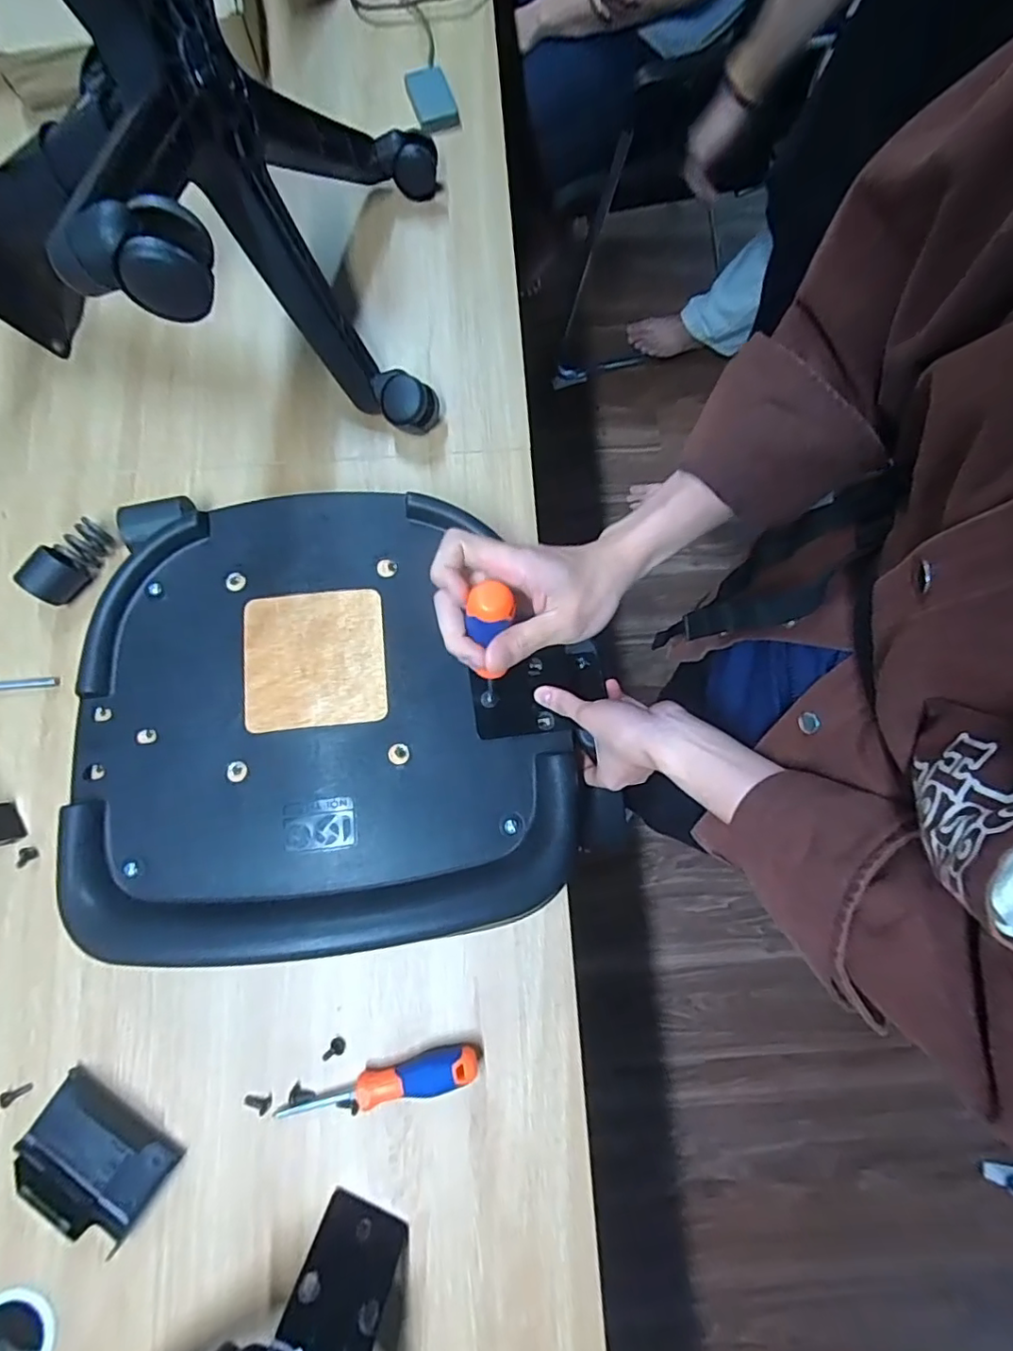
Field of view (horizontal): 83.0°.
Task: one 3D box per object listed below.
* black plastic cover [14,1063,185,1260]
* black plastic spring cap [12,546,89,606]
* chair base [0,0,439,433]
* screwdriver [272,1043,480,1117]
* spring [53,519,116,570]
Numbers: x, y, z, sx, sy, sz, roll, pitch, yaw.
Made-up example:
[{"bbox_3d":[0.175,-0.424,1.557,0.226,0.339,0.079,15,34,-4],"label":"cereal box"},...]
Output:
[{"bbox_3d":[-0.358,0.417,0.494,0.126,0.029,0.079,33,80,5],"label":"black plastic cover"},{"bbox_3d":[-0.462,-0.099,0.588,0.043,0.046,0.049,32,80,5],"label":"black plastic spring cap"},{"bbox_3d":[-0.356,-0.454,0.505,0.412,0.519,0.516,-10,77,22],"label":"chair base"},{"bbox_3d":[-0.113,0.363,0.503,0.179,0.032,0.029,-15,80,-4],"label":"screwdriver"},{"bbox_3d":[-0.437,-0.138,0.594,0.033,0.036,0.043,25,80,4],"label":"spring"}]

